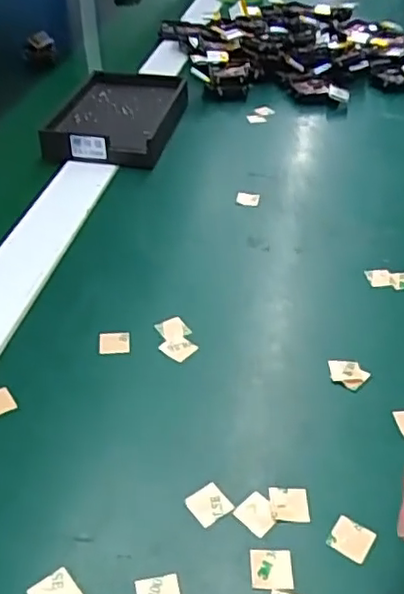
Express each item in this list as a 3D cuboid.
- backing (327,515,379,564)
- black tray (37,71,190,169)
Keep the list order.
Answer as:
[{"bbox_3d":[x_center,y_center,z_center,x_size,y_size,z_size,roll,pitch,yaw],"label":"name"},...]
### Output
[{"bbox_3d":[0.059,0.095,0.248,0.016,0.004,0.015,22,45,25],"label":"backing"},{"bbox_3d":[-0.069,-0.153,0.531,0.098,0.025,0.138,7,39,7],"label":"black tray"}]

